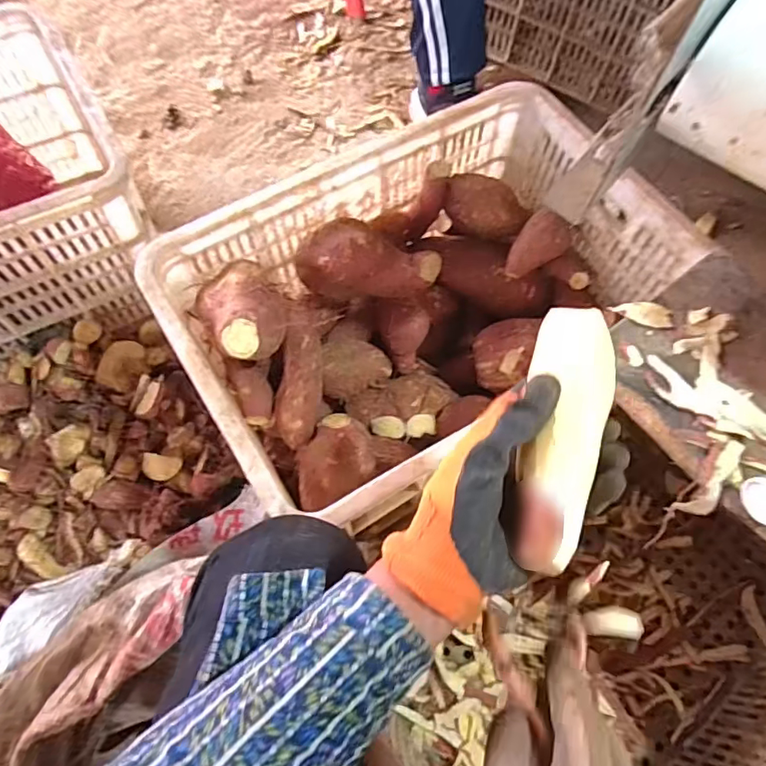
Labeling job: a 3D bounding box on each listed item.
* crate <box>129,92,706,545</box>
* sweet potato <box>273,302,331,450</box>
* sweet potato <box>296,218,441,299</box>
[{"bbox_3d":[0.042,-0.084,0.656,0.513,0.222,0.344,-31,69,-15],"label":"crate"},{"bbox_3d":[-0.092,-0.018,0.635,0.047,0.056,0.186,8,65,2],"label":"sweet potato"},{"bbox_3d":[-0.017,-0.151,0.644,0.170,0.066,0.075,-5,65,-4],"label":"sweet potato"}]

